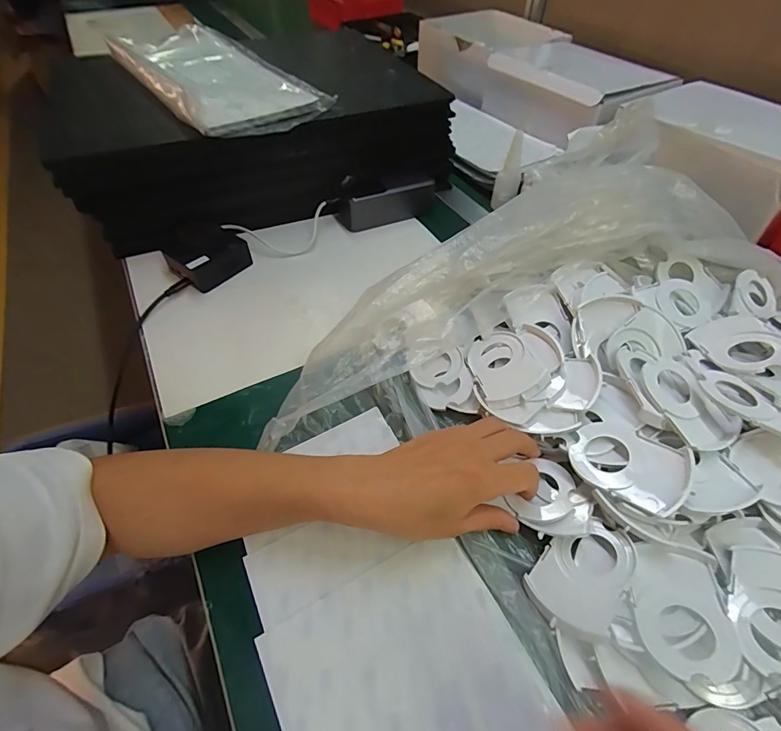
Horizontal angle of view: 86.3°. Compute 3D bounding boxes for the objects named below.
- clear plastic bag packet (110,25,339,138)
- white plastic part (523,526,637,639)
[{"bbox_3d":[-0.251,-0.406,0.567,0.167,0.032,0.373,-34,63,-24],"label":"clear plastic bag packet"},{"bbox_3d":[0.133,0.145,0.293,0.057,0.006,0.076,15,53,41],"label":"white plastic part"}]

